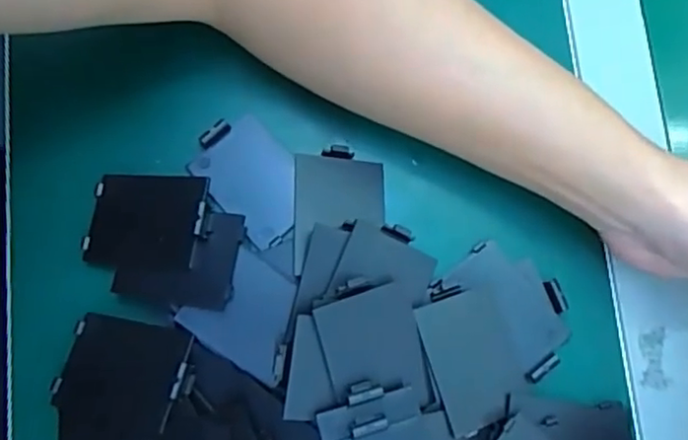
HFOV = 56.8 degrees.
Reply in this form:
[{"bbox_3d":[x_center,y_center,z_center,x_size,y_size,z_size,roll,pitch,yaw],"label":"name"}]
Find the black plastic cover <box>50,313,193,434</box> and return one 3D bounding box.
[{"bbox_3d":[-0.102,0.068,0.291,0.064,0.007,0.045,8,68,17],"label":"black plastic cover"}]

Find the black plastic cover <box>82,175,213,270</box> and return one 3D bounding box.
[{"bbox_3d":[-0.096,0.001,0.308,0.062,0.004,0.046,3,75,18],"label":"black plastic cover"}]

